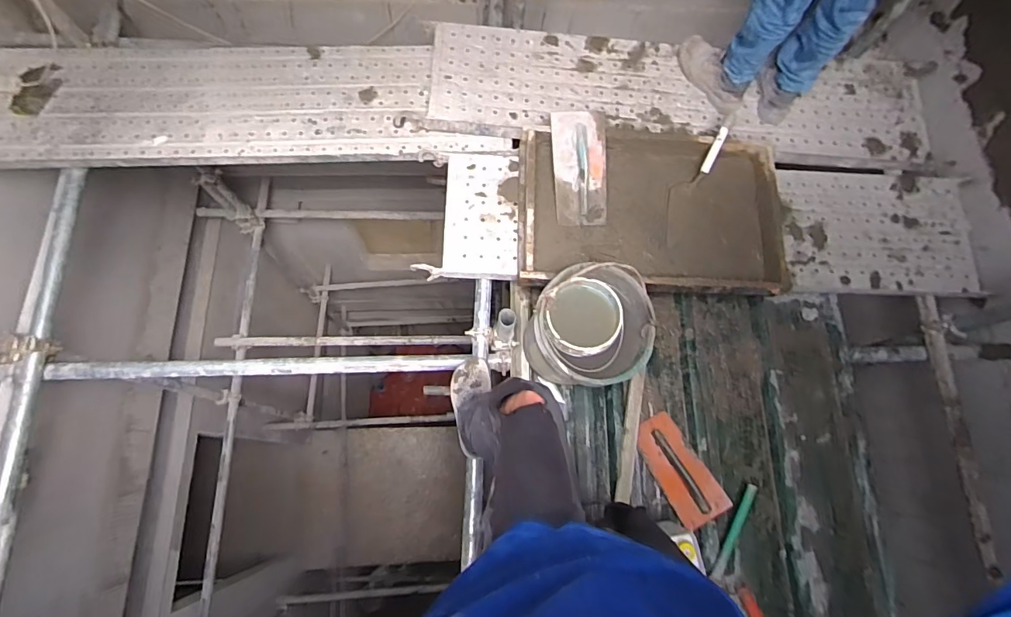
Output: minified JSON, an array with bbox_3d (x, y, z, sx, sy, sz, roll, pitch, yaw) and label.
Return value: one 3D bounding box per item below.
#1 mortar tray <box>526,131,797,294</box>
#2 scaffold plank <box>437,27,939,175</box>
[{"bbox_3d":[0.452,-0.304,1.467,0.810,0.094,0.513,0,72,-3],"label":"mortar tray"},{"bbox_3d":[0.622,-0.750,1.629,1.735,0.060,0.423,0,72,-3],"label":"scaffold plank"}]

